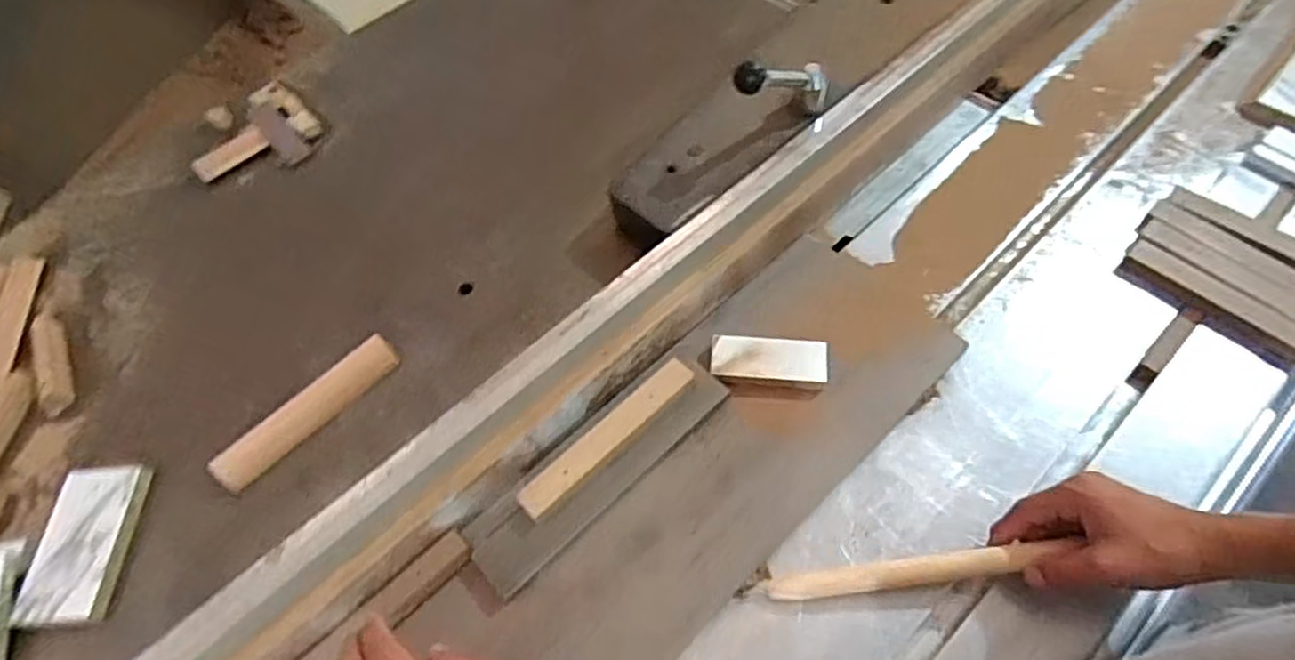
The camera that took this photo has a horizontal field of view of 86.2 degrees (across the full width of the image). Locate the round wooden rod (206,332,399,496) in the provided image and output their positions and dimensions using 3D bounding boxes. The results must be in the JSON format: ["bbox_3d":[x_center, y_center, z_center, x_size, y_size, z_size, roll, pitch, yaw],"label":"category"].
[{"bbox_3d":[-0.310,0.073,0.637,0.030,0.030,0.179,37,68,23],"label":"round wooden rod"}]

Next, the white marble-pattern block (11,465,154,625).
[{"bbox_3d":[-0.483,0.182,0.593,0.080,0.017,0.131,-6,59,1],"label":"white marble-pattern block"}]

